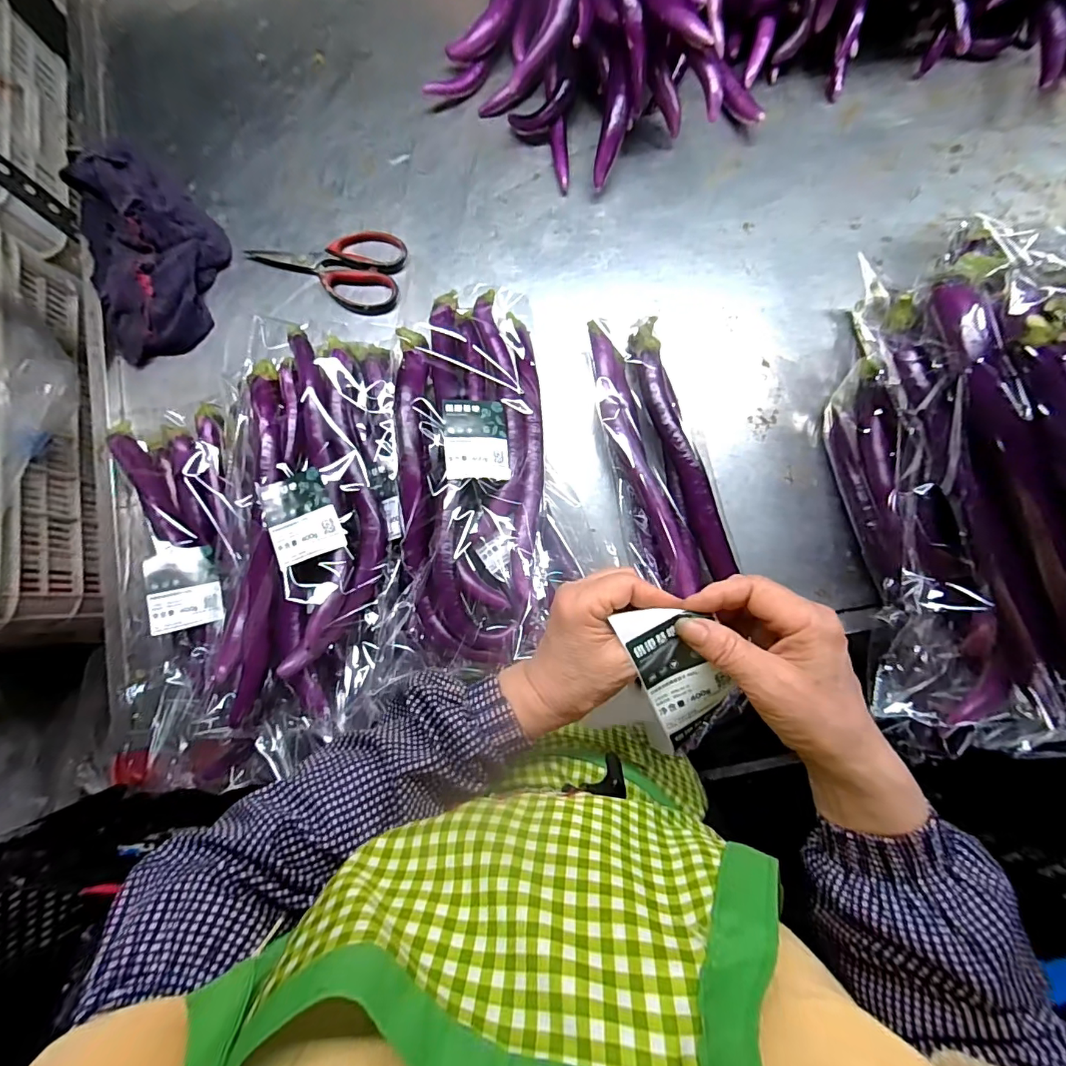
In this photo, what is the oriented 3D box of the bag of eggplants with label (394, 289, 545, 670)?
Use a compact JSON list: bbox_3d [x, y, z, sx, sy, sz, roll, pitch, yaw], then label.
[{"bbox_3d":[-0.059,-0.069,0.484,0.142,0.103,0.378,-6,83,2],"label":"bag of eggplants with label"}]

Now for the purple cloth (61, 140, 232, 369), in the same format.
[{"bbox_3d":[-0.449,-0.340,0.560,0.154,0.054,0.259,-22,82,1],"label":"purple cloth"}]

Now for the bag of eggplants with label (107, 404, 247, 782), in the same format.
[{"bbox_3d":[-0.371,0.054,0.497,0.174,0.068,0.384,-6,82,3],"label":"bag of eggplants with label"}]

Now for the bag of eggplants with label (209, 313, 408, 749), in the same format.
[{"bbox_3d":[-0.209,-0.013,0.459,0.163,0.056,0.394,-4,83,2],"label":"bag of eggplants with label"}]

